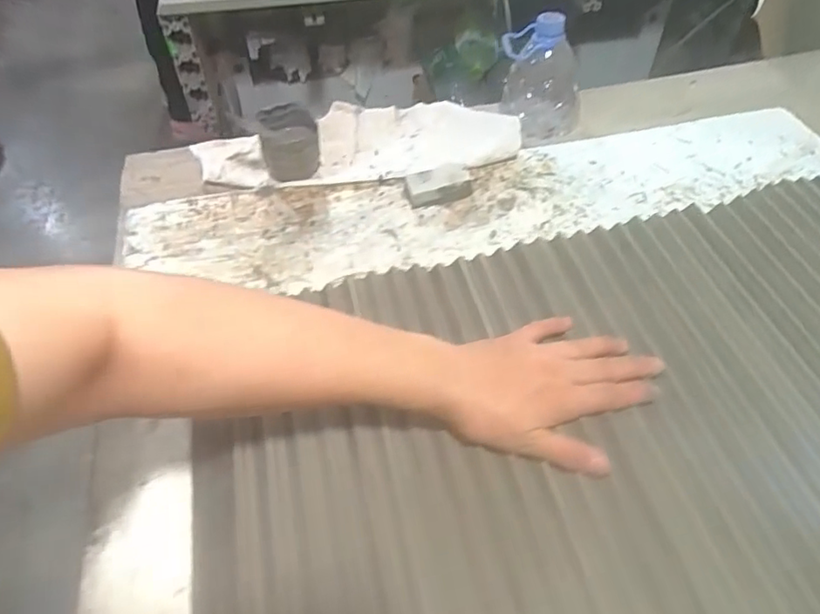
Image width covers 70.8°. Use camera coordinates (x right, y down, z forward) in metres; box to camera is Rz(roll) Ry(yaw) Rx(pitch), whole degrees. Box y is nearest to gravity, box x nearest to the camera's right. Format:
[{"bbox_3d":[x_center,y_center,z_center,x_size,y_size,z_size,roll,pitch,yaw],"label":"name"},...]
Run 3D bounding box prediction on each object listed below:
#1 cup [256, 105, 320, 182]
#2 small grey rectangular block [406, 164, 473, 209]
[{"bbox_3d":[-0.132,-0.178,0.642,0.059,0.063,0.067,-9,50,-7],"label":"cup"},{"bbox_3d":[0.031,-0.133,0.634,0.069,0.025,0.035,-17,49,-12],"label":"small grey rectangular block"}]

